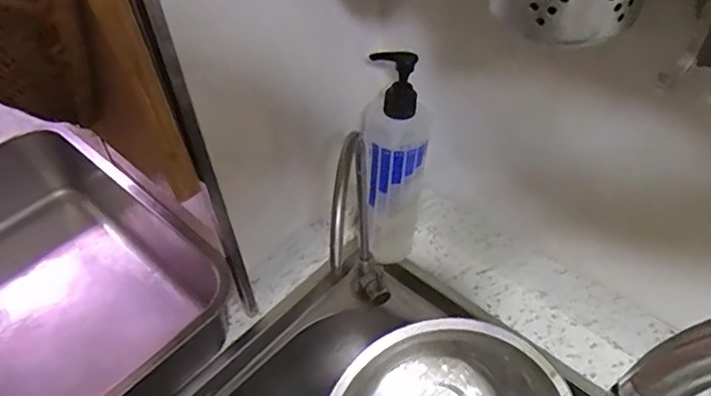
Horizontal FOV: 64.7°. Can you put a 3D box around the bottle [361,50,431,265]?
[{"bbox_3d":[0.041,-0.032,0.576,0.060,0.248,0.081,-4,47,0],"label":"bottle"}]

